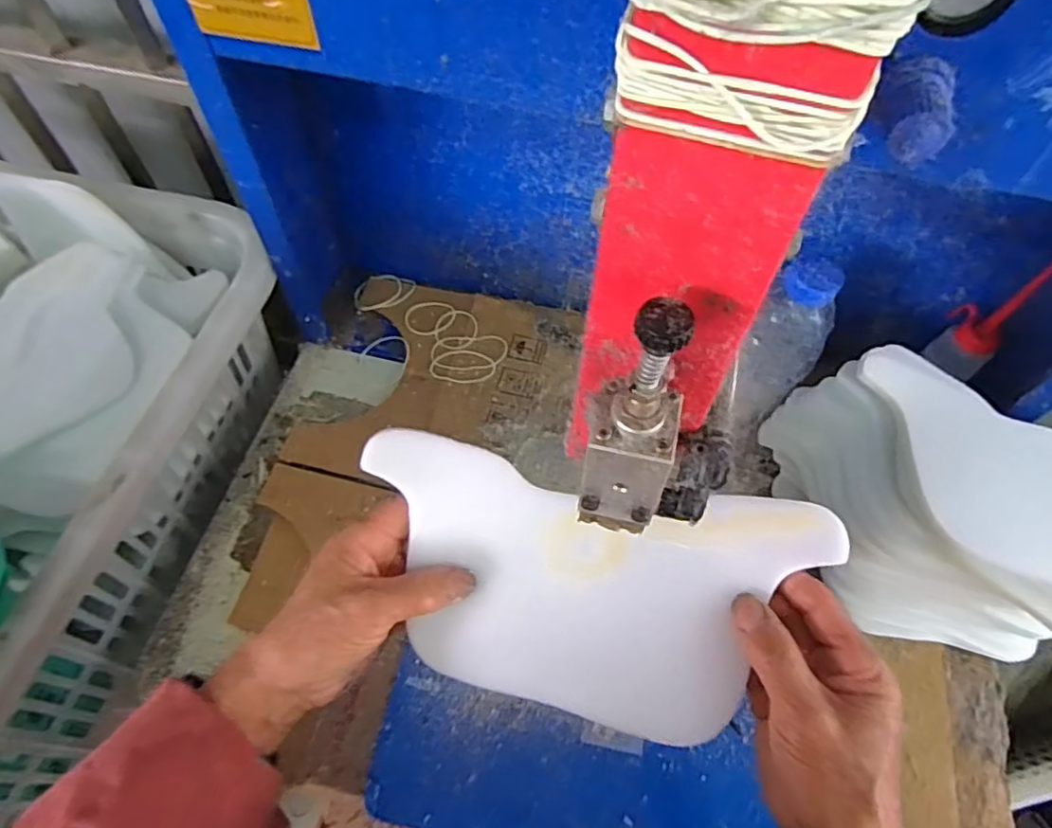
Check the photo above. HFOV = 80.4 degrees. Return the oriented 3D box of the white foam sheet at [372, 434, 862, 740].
[{"bbox_3d":[0.031,0.093,0.332,0.242,0.032,0.137,10,81,9],"label":"white foam sheet"}]

